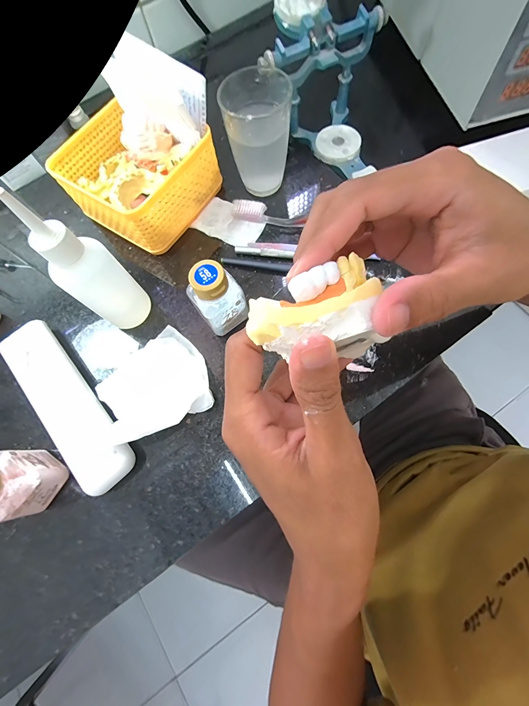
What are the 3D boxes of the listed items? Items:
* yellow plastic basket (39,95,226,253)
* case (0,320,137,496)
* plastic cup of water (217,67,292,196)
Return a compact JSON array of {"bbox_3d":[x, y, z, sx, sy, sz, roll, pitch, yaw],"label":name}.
[{"bbox_3d":[-0.141,-0.194,0.324,0.137,0.063,0.128,33,76,12],"label":"yellow plastic basket"},{"bbox_3d":[-0.183,0.045,0.269,0.047,0.020,0.178,-40,75,-11],"label":"case"},{"bbox_3d":[-0.008,-0.226,0.310,0.064,0.087,0.067,-1,72,2],"label":"plastic cup of water"}]

